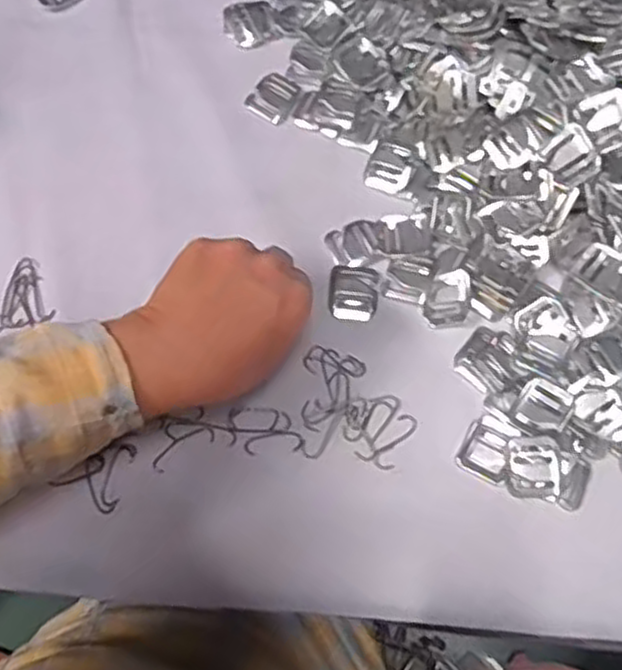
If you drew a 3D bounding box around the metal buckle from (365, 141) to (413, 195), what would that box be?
[{"bbox_3d":[0.053,-0.111,0.503,0.028,0.007,0.035,20,74,6],"label":"metal buckle"}]

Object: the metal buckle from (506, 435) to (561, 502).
[{"bbox_3d":[0.129,0.076,0.437,0.029,0.009,0.035,3,73,1],"label":"metal buckle"}]

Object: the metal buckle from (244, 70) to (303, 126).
[{"bbox_3d":[-0.025,-0.166,0.526,0.032,0.004,0.036,34,76,10],"label":"metal buckle"}]

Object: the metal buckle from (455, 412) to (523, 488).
[{"bbox_3d":[0.105,0.066,0.443,0.030,0.004,0.036,27,75,8],"label":"metal buckle"}]

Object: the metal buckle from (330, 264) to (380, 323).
[{"bbox_3d":[0.027,-0.027,0.478,0.030,0.004,0.036,5,73,2],"label":"metal buckle"}]

